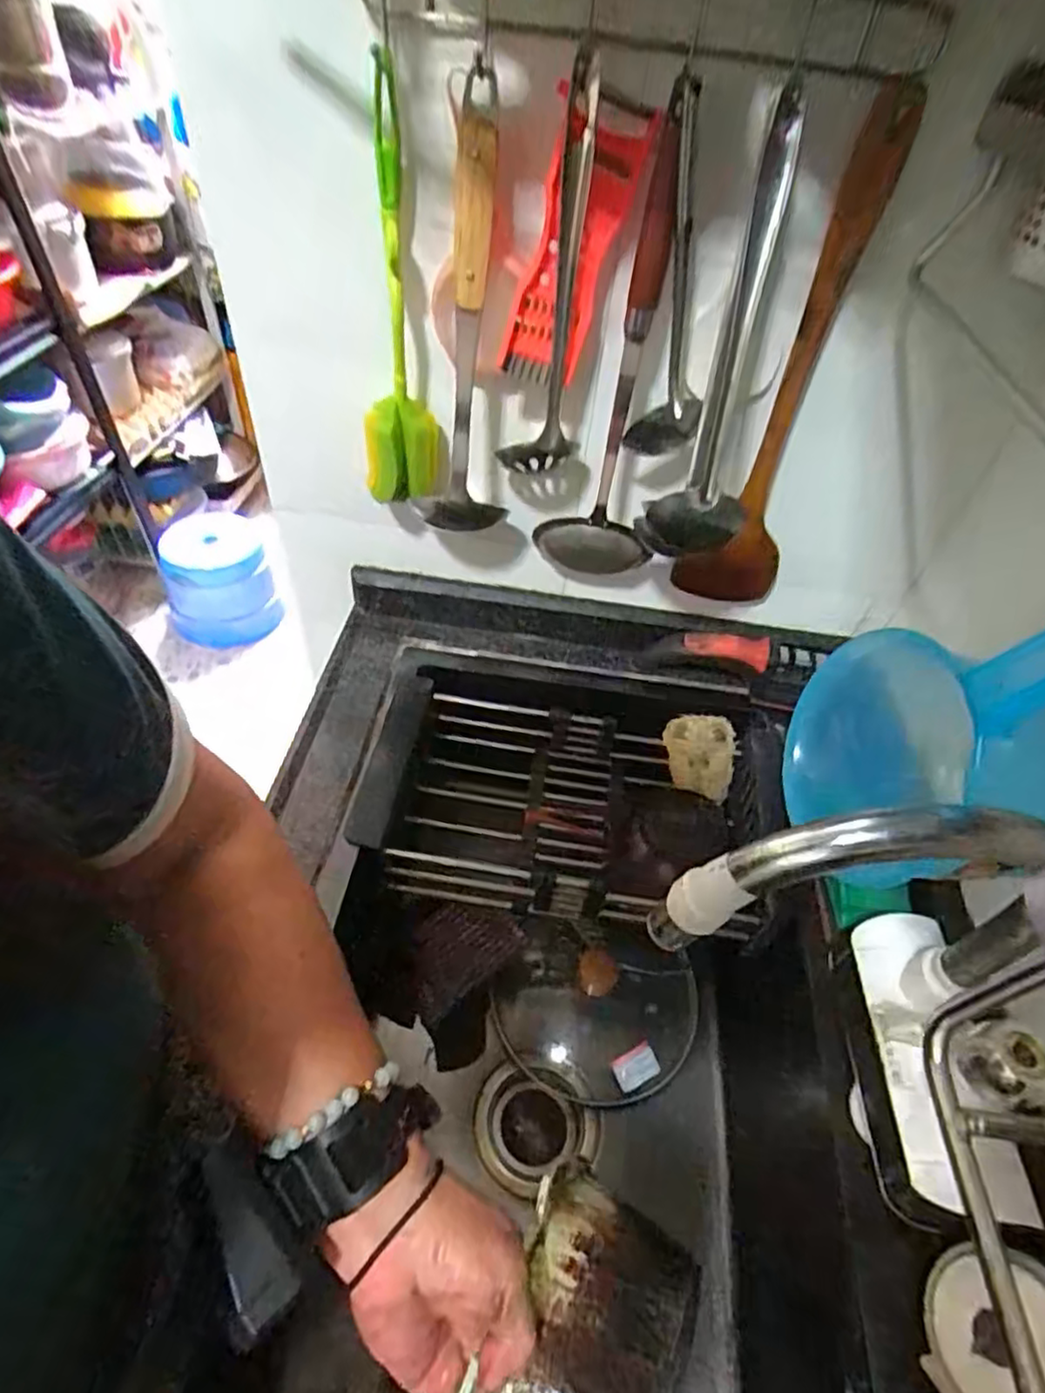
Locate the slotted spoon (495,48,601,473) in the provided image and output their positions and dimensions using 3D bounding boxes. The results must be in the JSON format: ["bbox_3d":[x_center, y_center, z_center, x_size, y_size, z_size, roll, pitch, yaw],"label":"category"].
[{"bbox_3d":[0.020,-0.279,0.471,0.054,0.250,0.082,3,48,-3],"label":"slotted spoon"}]

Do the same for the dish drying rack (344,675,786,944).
[{"bbox_3d":[0.036,0.108,0.654,0.345,0.078,0.194,9,48,2],"label":"dish drying rack"}]

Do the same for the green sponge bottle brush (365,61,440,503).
[{"bbox_3d":[-0.097,-0.276,0.502,0.059,0.284,0.050,-4,48,-10],"label":"green sponge bottle brush"}]

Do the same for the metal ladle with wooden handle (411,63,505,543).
[{"bbox_3d":[-0.044,-0.268,0.504,0.066,0.290,0.075,7,48,1],"label":"metal ladle with wooden handle"}]

